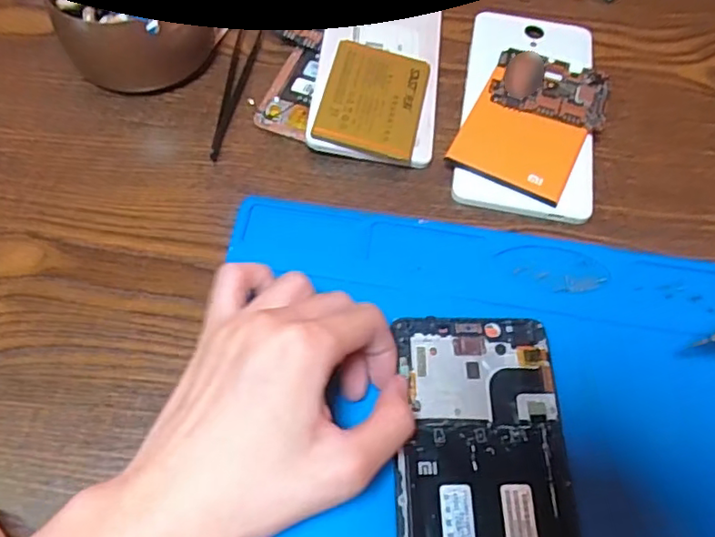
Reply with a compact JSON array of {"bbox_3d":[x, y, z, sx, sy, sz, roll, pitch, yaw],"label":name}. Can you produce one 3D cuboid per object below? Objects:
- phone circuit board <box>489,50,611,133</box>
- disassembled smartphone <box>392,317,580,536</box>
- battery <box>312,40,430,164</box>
[{"bbox_3d":[0.113,-0.104,0.352,0.066,0.005,0.050,20,62,8],"label":"phone circuit board"},{"bbox_3d":[0.054,0.090,0.251,0.072,0.004,0.146,2,62,-1],"label":"disassembled smartphone"},{"bbox_3d":[0.010,-0.097,0.342,0.057,0.004,0.074,14,63,-3],"label":"battery"}]

